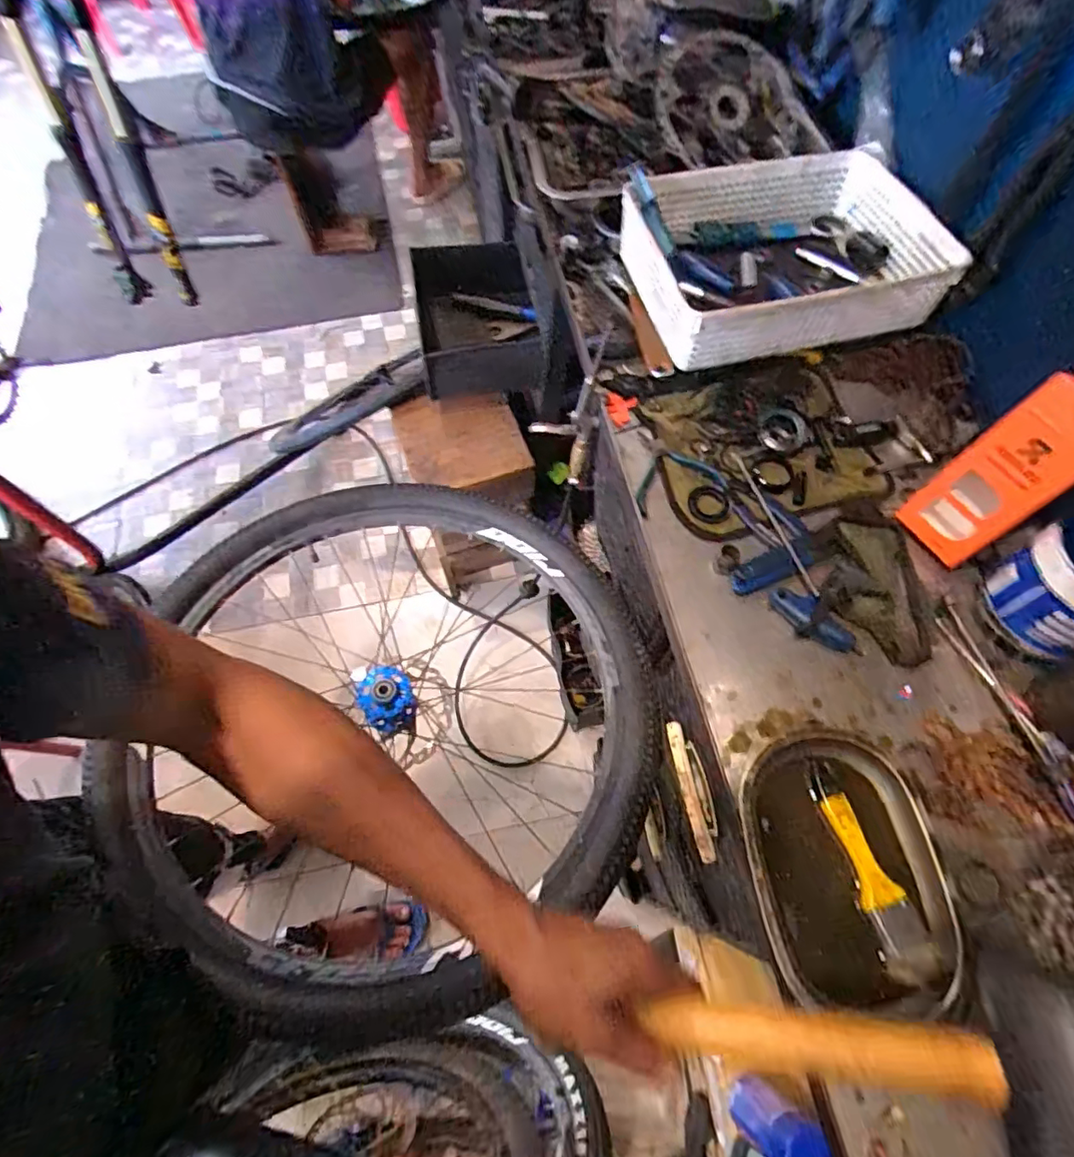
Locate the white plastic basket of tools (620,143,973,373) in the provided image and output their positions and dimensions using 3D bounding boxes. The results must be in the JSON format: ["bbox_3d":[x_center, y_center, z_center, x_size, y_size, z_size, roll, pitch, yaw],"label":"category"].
[{"bbox_3d":[0.290,-0.384,0.716,0.328,0.111,0.253,-13,65,-5],"label":"white plastic basket of tools"}]

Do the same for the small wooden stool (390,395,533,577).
[{"bbox_3d":[-0.158,-0.215,1.409,0.251,0.407,0.254,-18,66,-7],"label":"small wooden stool"}]

